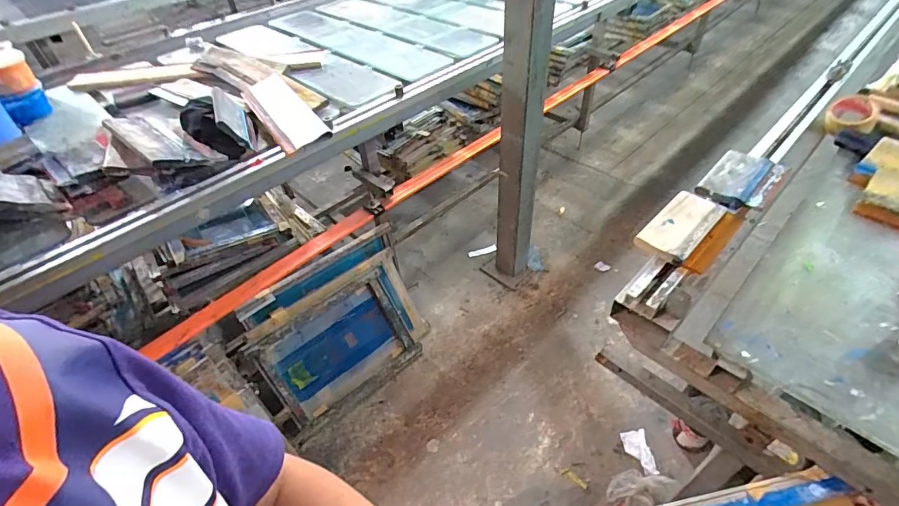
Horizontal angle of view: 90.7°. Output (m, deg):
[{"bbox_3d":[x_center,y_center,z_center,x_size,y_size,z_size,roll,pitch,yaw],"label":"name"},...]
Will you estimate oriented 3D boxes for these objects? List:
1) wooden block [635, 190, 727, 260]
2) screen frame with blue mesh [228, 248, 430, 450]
[{"bbox_3d":[0.420,-0.050,0.807,0.170,0.037,0.088,-36,53,-28],"label":"wooden block"},{"bbox_3d":[-0.339,0.296,1.534,0.540,0.401,0.060,-35,19,-21],"label":"screen frame with blue mesh"}]

